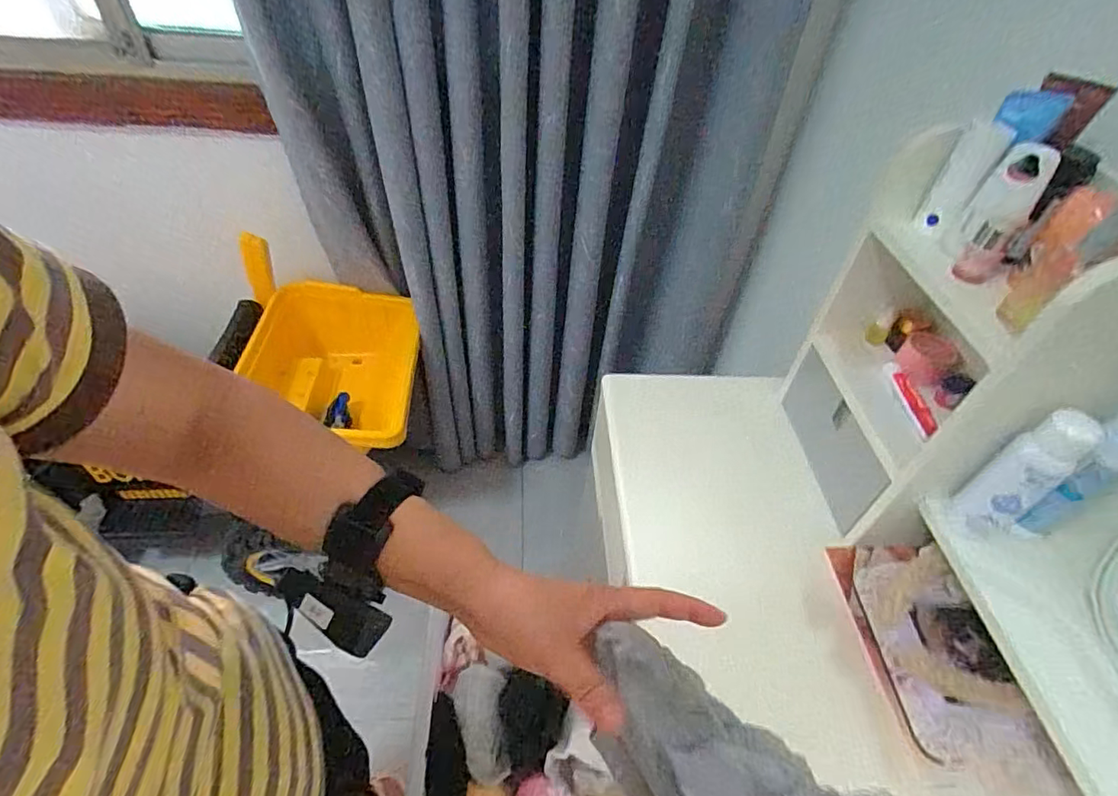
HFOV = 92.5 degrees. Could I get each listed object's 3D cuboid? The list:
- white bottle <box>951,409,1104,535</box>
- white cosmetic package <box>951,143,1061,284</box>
[{"bbox_3d":[0.396,0.067,0.459,0.034,0.131,0.041,-25,53,-26],"label":"white bottle"},{"bbox_3d":[0.391,-0.163,0.478,0.040,0.117,0.046,18,26,12],"label":"white cosmetic package"}]

